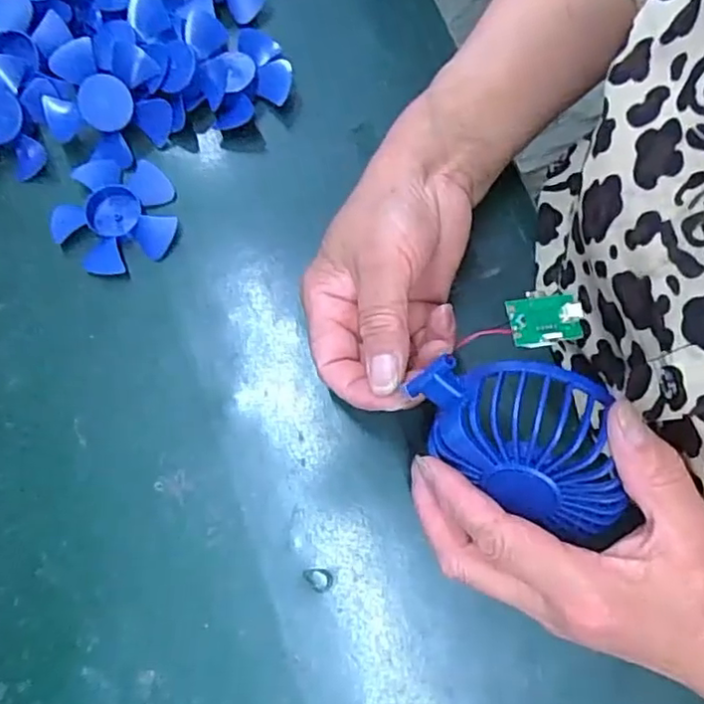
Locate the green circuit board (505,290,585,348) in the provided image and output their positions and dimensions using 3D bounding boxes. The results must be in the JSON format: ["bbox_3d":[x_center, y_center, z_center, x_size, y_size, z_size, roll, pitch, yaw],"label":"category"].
[{"bbox_3d":[0.081,-0.015,0.261,0.031,0.004,0.023,-9,77,0],"label":"green circuit board"}]

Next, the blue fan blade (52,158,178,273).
[{"bbox_3d":[-0.140,-0.083,0.369,0.070,0.013,0.069,0,76,-1],"label":"blue fan blade"}]

